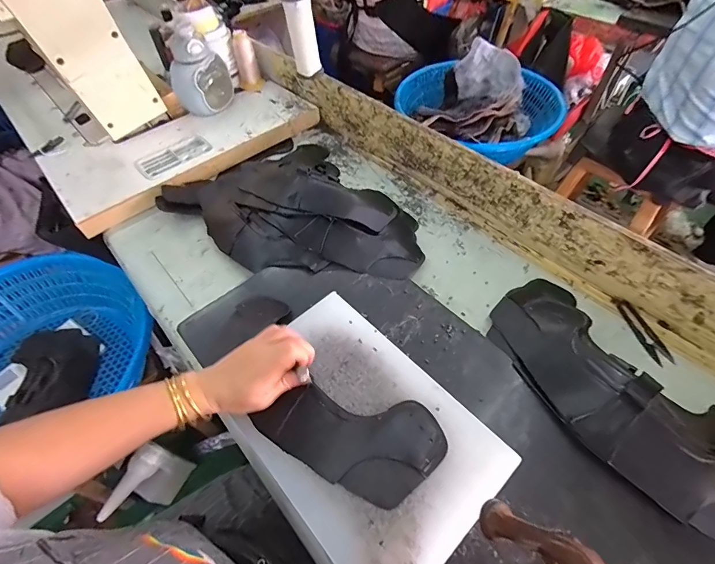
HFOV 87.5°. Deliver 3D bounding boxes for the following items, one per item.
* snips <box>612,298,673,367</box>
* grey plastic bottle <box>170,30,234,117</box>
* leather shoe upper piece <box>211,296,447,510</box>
[{"bbox_3d":[0.398,0.067,0.522,0.022,0.009,0.107,-9,53,-3],"label":"snips"},{"bbox_3d":[-0.342,-0.440,0.800,0.111,0.142,0.100,-7,53,-1],"label":"grey plastic bottle"},{"bbox_3d":[-0.061,0.121,0.438,0.321,0.039,0.130,33,61,31],"label":"leather shoe upper piece"}]

